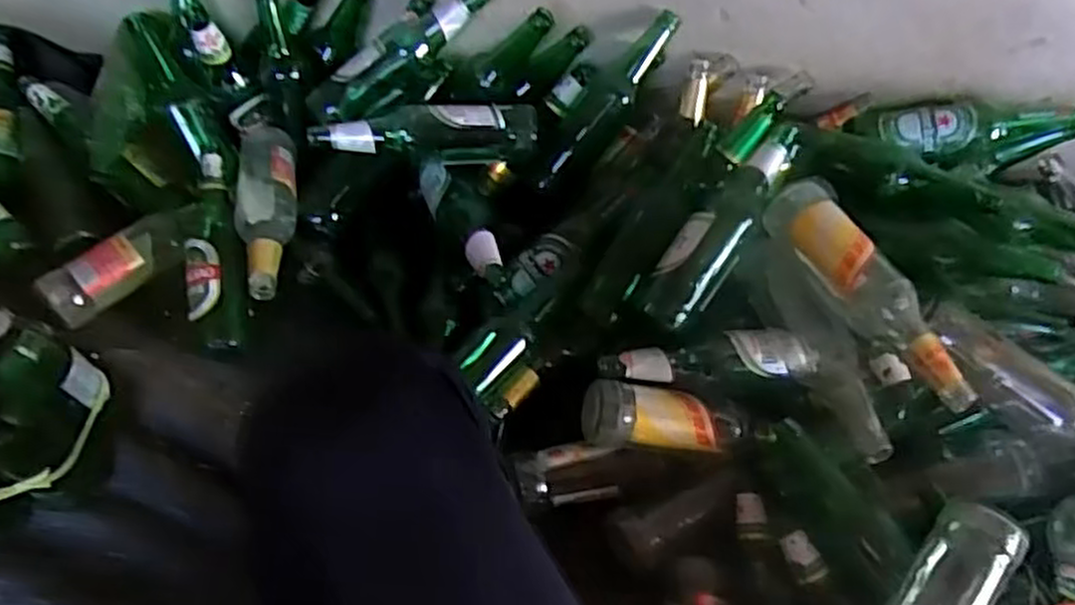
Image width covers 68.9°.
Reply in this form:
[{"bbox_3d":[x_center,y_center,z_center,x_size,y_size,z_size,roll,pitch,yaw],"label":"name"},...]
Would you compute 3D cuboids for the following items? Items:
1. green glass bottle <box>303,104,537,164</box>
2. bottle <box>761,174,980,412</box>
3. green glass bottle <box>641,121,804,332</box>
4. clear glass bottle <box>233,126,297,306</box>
[{"bbox_3d":[-0.132,-0.205,0.919,0.254,0.062,0.065,-3,58,-6],"label":"green glass bottle"},{"bbox_3d":[0.315,-0.018,0.764,0.068,0.068,0.283,-16,60,-14],"label":"bottle"},{"bbox_3d":[0.199,-0.084,0.846,0.065,0.079,0.245,34,85,17],"label":"green glass bottle"},{"bbox_3d":[-0.321,-0.111,0.935,0.070,0.061,0.283,-8,59,-9],"label":"clear glass bottle"}]

